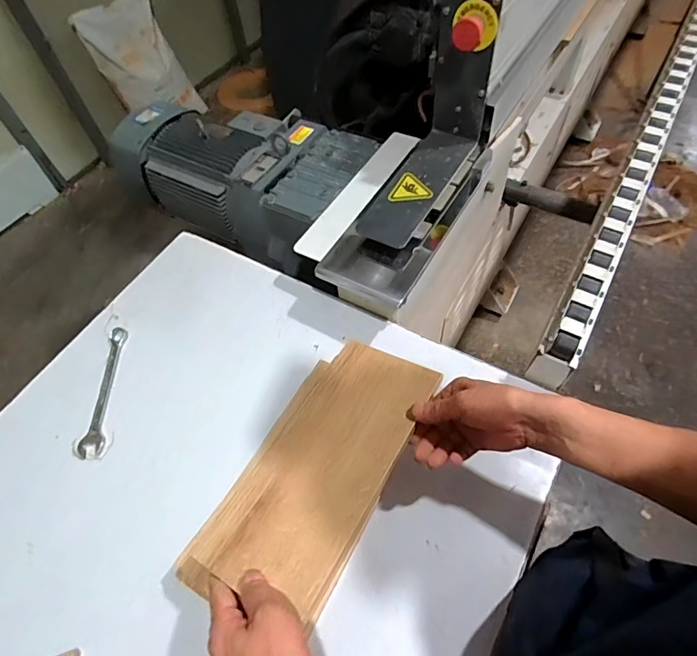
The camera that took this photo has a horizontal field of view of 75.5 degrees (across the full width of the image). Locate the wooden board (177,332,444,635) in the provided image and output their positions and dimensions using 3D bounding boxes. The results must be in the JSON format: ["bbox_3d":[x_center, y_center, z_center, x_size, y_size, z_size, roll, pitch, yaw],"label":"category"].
[{"bbox_3d":[-0.031,0.147,0.491,0.152,0.013,0.308,18,57,28],"label":"wooden board"}]

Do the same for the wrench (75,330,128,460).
[{"bbox_3d":[-0.350,0.087,0.645,0.033,0.016,0.191,-3,57,2],"label":"wrench"}]

